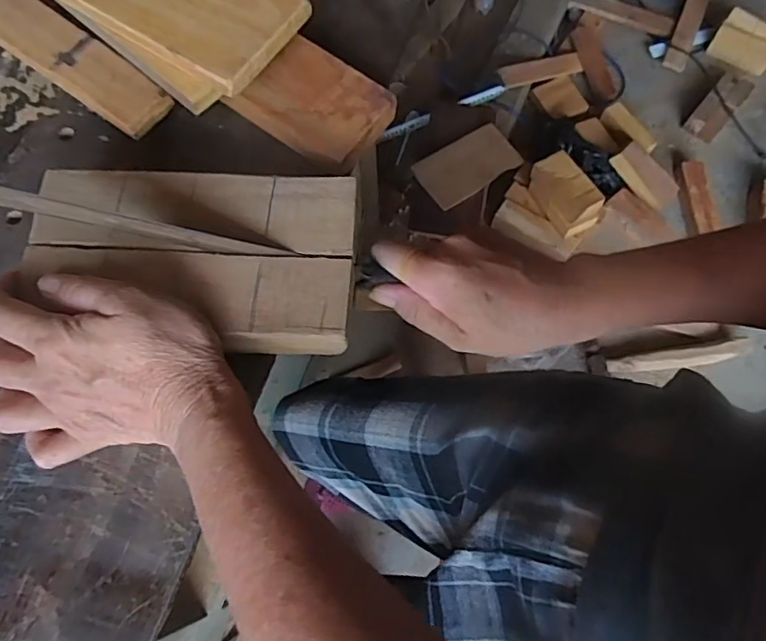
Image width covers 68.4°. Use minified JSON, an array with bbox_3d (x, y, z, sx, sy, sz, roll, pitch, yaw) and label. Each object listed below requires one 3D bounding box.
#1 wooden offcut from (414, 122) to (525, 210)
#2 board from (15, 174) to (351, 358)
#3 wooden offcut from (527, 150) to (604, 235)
[{"bbox_3d":[0.174,-0.318,1.149,0.195,0.010,0.113,-33,86,-6],"label":"wooden offcut"},{"bbox_3d":[-0.107,-0.036,0.321,0.180,0.019,0.101,2,70,1],"label":"board"},{"bbox_3d":[0.356,-0.243,1.106,0.090,0.094,0.142,-25,71,-9],"label":"wooden offcut"}]

